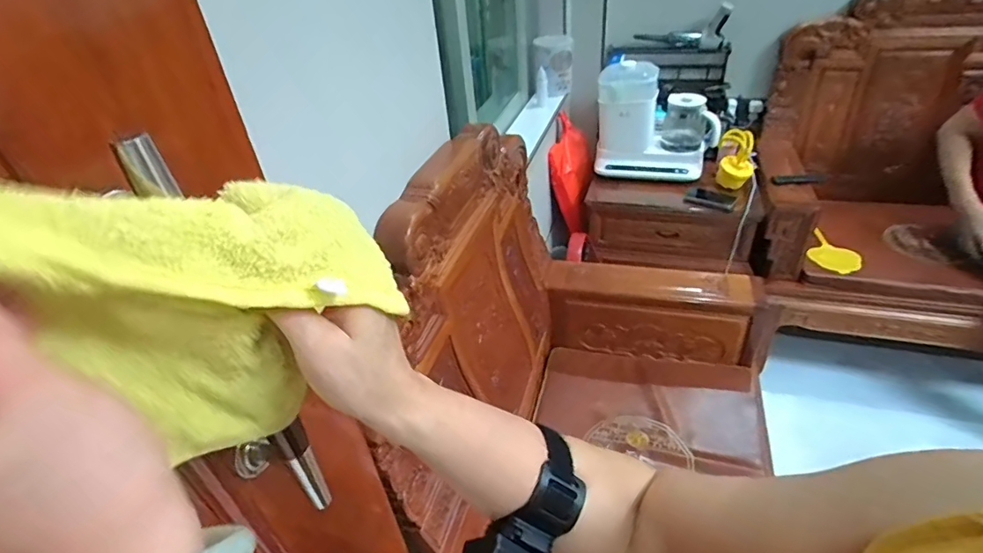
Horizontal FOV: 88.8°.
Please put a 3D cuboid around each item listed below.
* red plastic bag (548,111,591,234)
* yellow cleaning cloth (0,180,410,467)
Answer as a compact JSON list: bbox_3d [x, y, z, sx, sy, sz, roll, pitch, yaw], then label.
[{"bbox_3d":[0.259,-0.344,1.643,0.134,0.378,0.105,-1,2,6],"label":"red plastic bag"},{"bbox_3d":[-0.134,0.012,0.250,0.166,0.163,0.057,-24,40,-22],"label":"yellow cleaning cloth"}]

